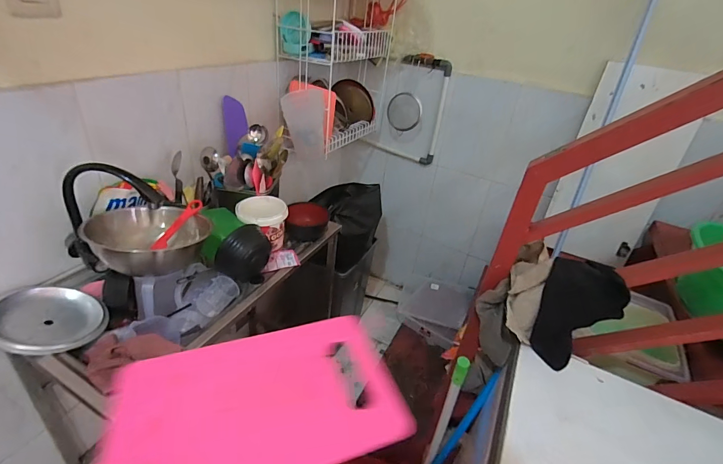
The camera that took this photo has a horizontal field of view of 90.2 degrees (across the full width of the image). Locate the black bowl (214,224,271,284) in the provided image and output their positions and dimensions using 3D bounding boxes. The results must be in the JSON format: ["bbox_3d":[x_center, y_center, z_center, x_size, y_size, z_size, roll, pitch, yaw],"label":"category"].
[{"bbox_3d":[-0.294,0.056,0.902,0.128,0.134,0.106,-4,34,-16],"label":"black bowl"}]

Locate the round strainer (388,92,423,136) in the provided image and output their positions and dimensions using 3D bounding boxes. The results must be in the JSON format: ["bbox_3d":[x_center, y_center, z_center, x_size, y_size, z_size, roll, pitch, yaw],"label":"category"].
[{"bbox_3d":[0.194,-0.528,1.599,0.144,0.167,0.045,21,42,21],"label":"round strainer"}]

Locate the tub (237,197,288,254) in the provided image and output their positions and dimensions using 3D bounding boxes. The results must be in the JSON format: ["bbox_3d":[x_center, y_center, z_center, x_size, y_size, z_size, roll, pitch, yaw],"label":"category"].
[{"bbox_3d":[-0.274,-0.021,0.999,0.129,0.132,0.126,5,32,-3],"label":"tub"}]

